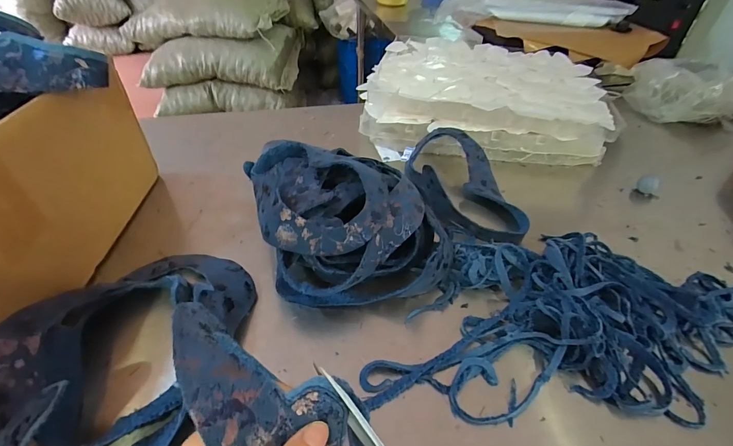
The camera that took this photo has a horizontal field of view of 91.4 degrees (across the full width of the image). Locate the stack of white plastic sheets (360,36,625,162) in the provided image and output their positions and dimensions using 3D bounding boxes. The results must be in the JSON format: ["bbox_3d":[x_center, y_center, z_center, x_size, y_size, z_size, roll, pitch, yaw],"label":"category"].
[{"bbox_3d":[0.250,-0.287,0.791,0.462,0.100,0.405,7,43,6],"label":"stack of white plastic sheets"}]

